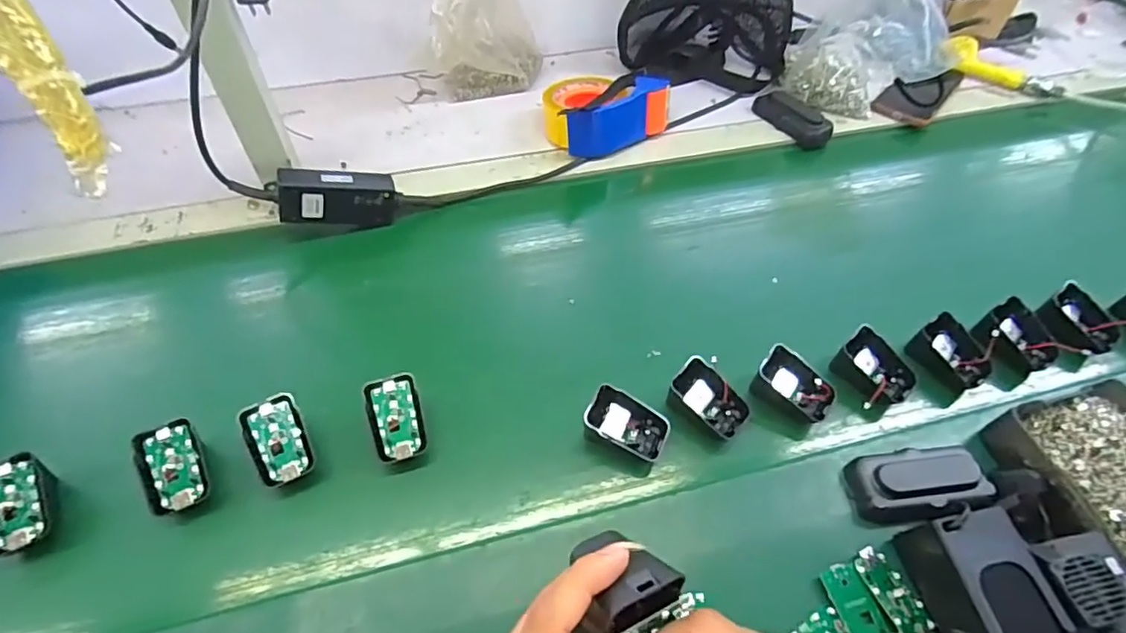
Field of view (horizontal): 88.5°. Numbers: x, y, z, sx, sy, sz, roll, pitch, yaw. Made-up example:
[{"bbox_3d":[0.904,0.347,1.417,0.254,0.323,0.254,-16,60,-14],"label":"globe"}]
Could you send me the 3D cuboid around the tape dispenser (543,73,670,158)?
[{"bbox_3d":[0.049,-0.266,0.736,0.147,0.065,0.108,-17,53,-16],"label":"tape dispenser"}]

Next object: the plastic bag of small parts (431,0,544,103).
[{"bbox_3d":[-0.099,-0.379,0.759,0.141,0.150,0.084,-4,50,-6],"label":"plastic bag of small parts"}]

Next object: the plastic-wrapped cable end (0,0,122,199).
[{"bbox_3d":[-0.161,-0.074,0.175,0.017,0.074,0.013,-27,28,-19],"label":"plastic-wrapped cable end"}]

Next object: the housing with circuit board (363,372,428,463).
[{"bbox_3d":[-0.137,0.083,0.475,0.042,0.018,0.066,-15,58,-12],"label":"housing with circuit board"}]

